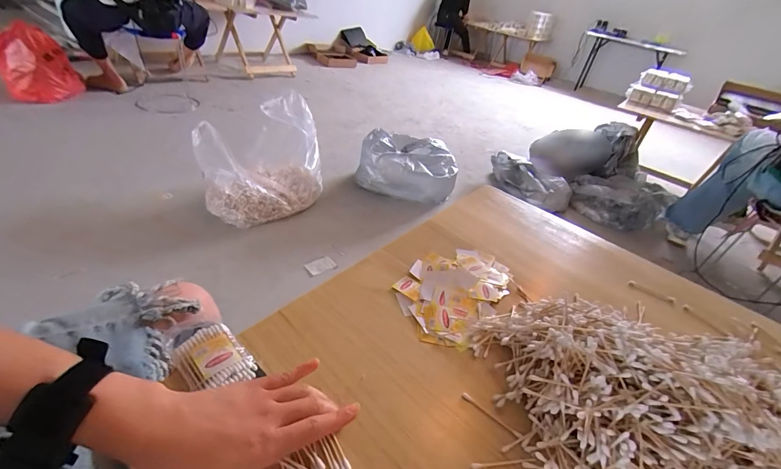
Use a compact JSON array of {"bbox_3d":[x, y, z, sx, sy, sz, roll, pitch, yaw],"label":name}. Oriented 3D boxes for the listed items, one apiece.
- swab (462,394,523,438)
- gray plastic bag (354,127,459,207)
[{"bbox_3d":[0.108,0.195,0.379,0.068,0.004,0.007,30,40,24],"label":"swab"},{"bbox_3d":[0.075,-0.309,1.673,0.473,0.269,0.253,8,36,-4],"label":"gray plastic bag"}]

